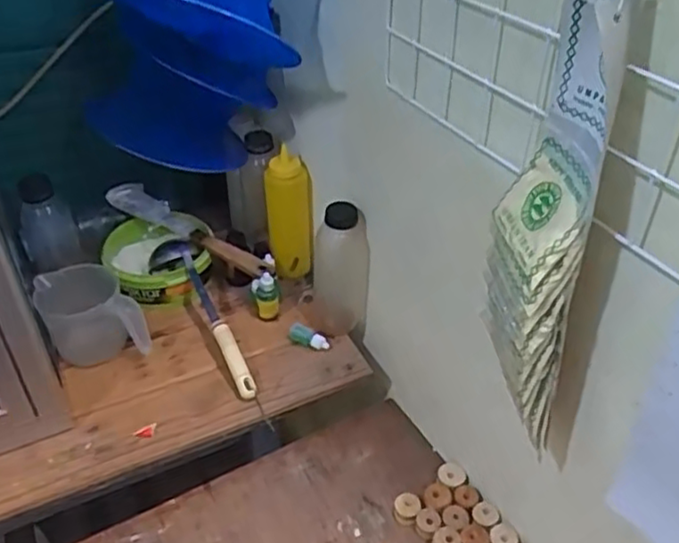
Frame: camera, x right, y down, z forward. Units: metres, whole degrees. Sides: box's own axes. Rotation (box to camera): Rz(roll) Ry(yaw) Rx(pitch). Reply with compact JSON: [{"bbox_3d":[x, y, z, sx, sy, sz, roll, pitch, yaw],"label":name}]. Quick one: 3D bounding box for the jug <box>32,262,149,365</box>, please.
[{"bbox_3d":[-0.319,0.061,0.889,0.123,0.095,0.084,-14,42,-17],"label":"jug"}]

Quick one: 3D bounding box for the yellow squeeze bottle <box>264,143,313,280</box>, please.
[{"bbox_3d":[-0.074,-0.079,0.990,0.068,0.175,0.060,0,40,-2],"label":"yellow squeeze bottle"}]

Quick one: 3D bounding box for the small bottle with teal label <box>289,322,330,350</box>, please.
[{"bbox_3d":[-0.040,0.089,0.924,0.056,0.023,0.022,22,42,4],"label":"small bottle with teal label"}]

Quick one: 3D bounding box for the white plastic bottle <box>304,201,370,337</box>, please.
[{"bbox_3d":[-0.005,0.000,0.903,0.086,0.188,0.081,1,40,0],"label":"white plastic bottle"}]

